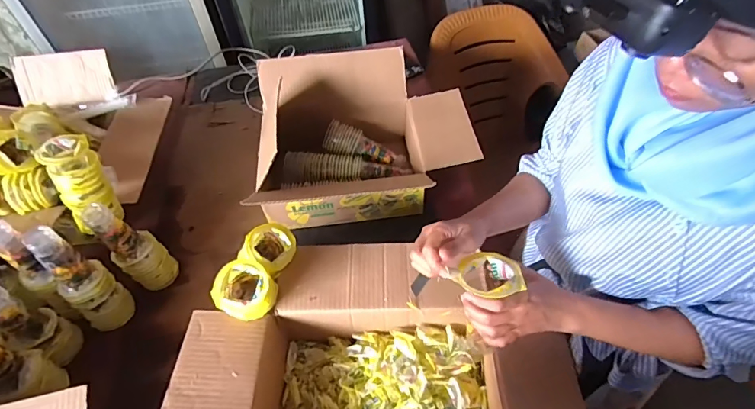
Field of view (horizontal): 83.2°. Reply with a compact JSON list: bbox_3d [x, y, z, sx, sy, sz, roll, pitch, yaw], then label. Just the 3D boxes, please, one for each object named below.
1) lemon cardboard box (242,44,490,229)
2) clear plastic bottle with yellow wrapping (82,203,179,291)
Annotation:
[{"bbox_3d":[-0.031,-0.146,0.931,0.434,0.214,0.331,-8,49,-4],"label":"lemon cardboard box"},{"bbox_3d":[-0.450,0.077,0.786,0.073,0.199,0.080,33,58,27],"label":"clear plastic bottle with yellow wrapping"}]

